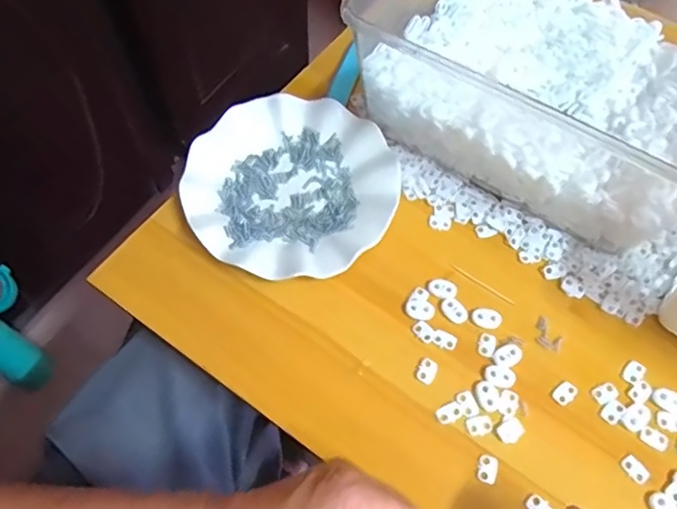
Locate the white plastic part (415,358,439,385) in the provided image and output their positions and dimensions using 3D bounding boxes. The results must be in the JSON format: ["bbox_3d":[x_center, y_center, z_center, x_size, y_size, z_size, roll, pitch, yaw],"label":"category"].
[{"bbox_3d":[0.069,0.090,0.439,0.014,0.004,0.020,25,64,12],"label":"white plastic part"}]

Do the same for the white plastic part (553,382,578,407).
[{"bbox_3d":[0.172,0.105,0.432,0.013,0.004,0.019,41,68,19],"label":"white plastic part"}]

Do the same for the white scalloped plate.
[{"bbox_3d":[-0.041,-0.061,0.503,0.179,0.022,0.179,0,61,-1],"label":"white scalloped plate"}]

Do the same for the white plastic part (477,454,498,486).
[{"bbox_3d":[0.107,0.153,0.407,0.014,0.004,0.020,14,62,7],"label":"white plastic part"}]

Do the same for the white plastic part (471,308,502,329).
[{"bbox_3d":[0.120,0.051,0.459,0.024,0.004,0.017,9,61,4],"label":"white plastic part"}]

